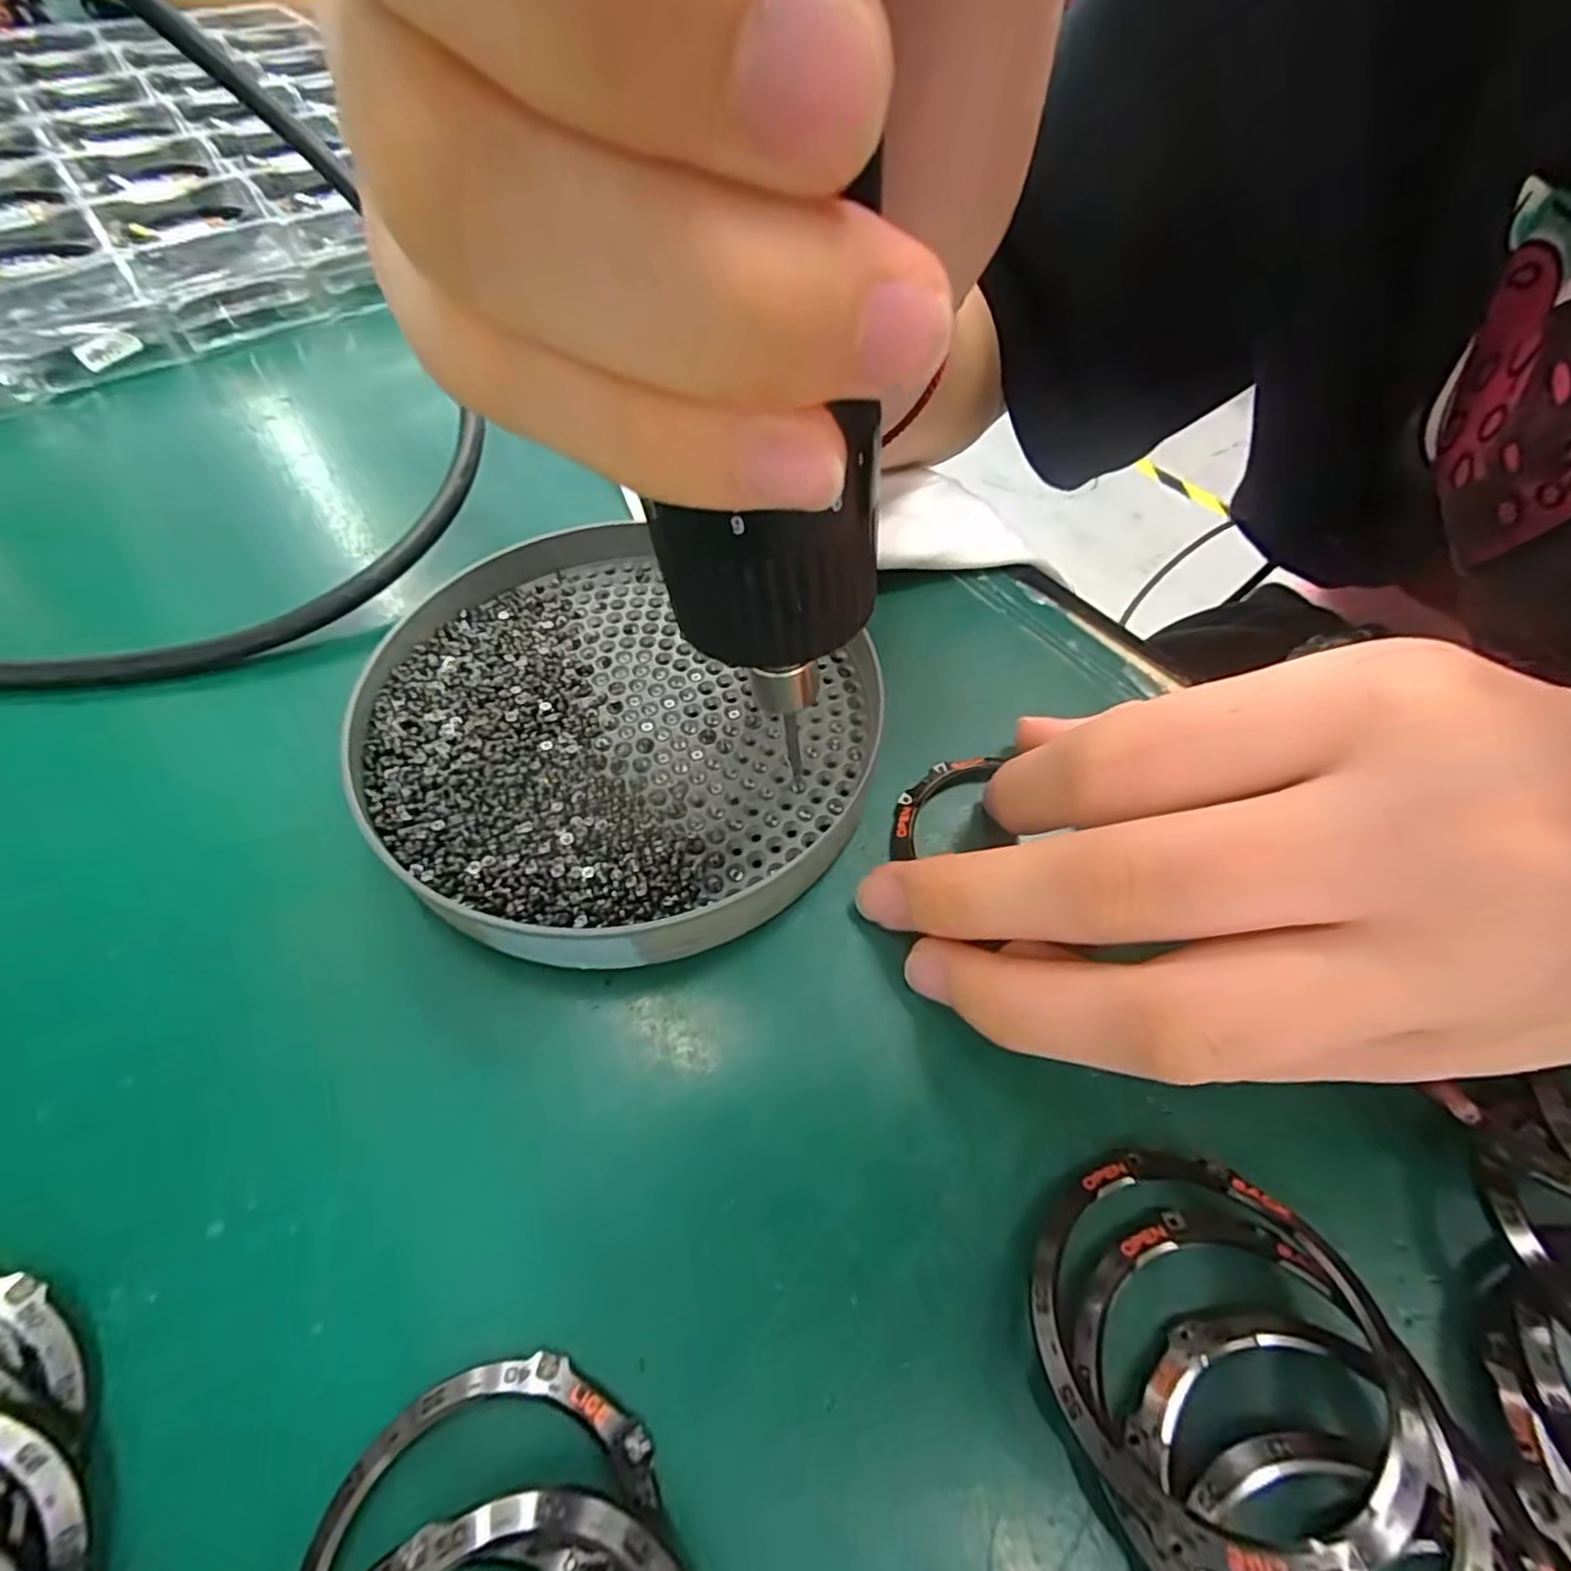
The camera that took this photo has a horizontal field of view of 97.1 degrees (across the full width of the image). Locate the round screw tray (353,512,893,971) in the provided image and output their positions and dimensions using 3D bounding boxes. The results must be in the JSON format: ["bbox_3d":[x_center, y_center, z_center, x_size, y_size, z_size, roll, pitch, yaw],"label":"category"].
[{"bbox_3d":[-0.038,-0.015,0.157,0.111,0.014,0.108,0,56,0],"label":"round screw tray"}]

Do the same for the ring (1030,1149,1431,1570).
[{"bbox_3d":[0.060,0.079,0.099,0.047,0.009,0.046,-5,37,4],"label":"ring"}]

